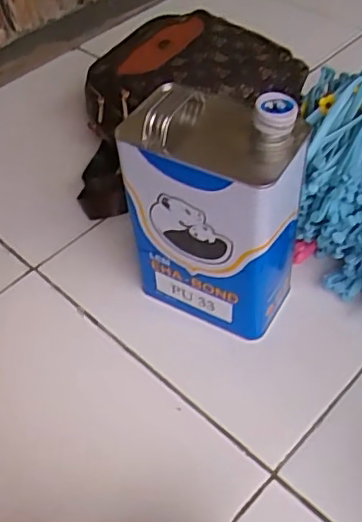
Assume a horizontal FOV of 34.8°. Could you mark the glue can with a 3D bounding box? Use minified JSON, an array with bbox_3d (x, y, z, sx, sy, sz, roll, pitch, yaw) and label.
[{"bbox_3d":[0.040,-0.062,0.628,0.169,0.264,0.125,21,54,20],"label":"glue can"}]

